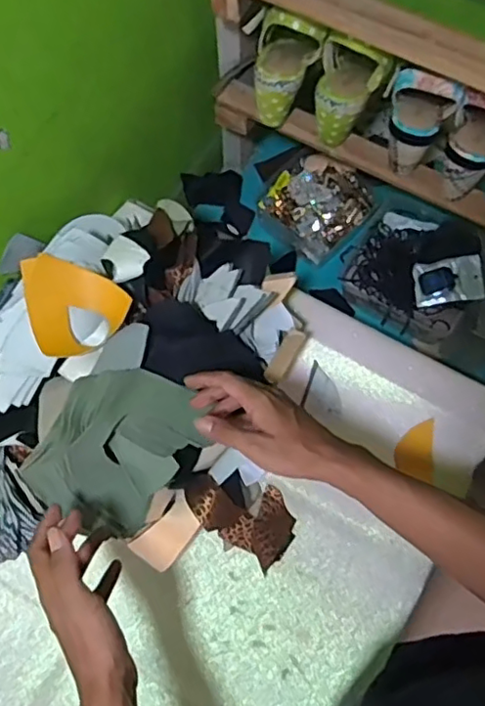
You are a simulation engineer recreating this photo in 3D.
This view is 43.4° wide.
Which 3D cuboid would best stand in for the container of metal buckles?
[{"bbox_3d":[0.128,-0.249,1.015,0.158,0.068,0.162,40,74,14],"label":"container of metal buckles"}]

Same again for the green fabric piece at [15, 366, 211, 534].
[{"bbox_3d":[-0.130,0.097,0.641,0.127,0.067,0.167,36,73,13],"label":"green fabric piece"}]

